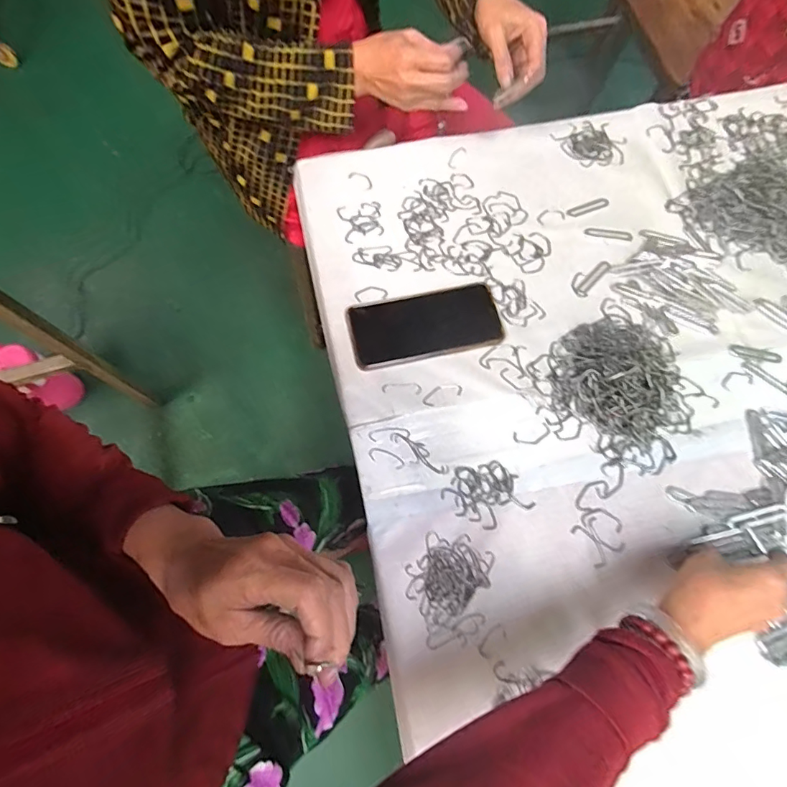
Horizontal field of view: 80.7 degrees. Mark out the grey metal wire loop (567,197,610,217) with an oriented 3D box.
[{"bbox_3d":[0.246,-0.235,0.583,0.057,0.004,0.015,-19,72,-8],"label":"grey metal wire loop"}]

